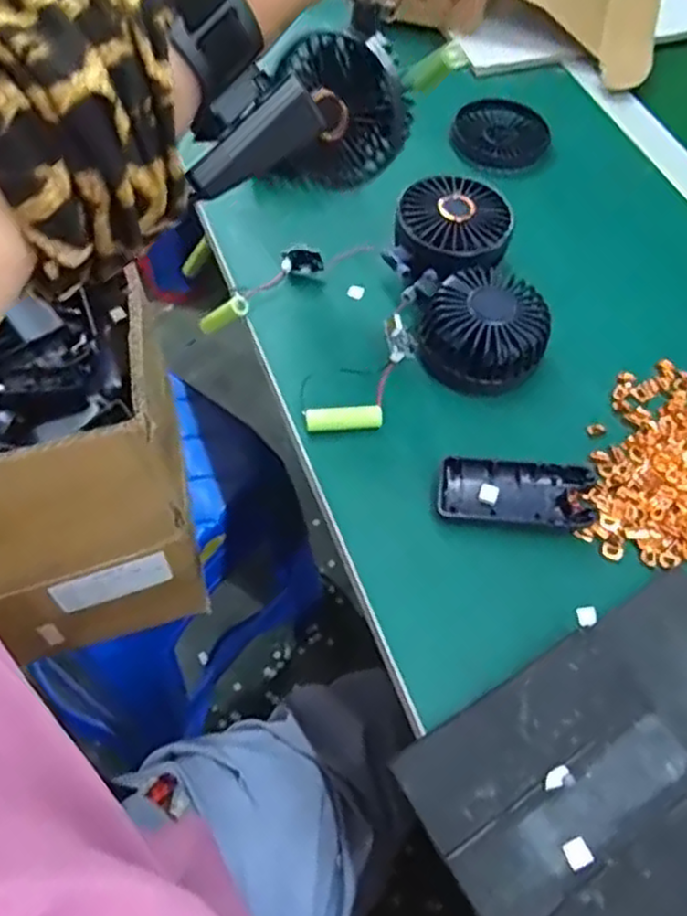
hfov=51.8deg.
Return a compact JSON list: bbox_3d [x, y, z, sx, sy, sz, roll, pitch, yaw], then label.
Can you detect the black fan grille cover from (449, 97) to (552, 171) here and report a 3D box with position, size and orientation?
[{"bbox_3d":[0.143,-0.295,0.643,0.086,0.012,0.089,12,59,4],"label":"black fan grille cover"}]

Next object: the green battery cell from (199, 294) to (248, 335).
[{"bbox_3d":[-0.093,-0.106,0.535,0.051,0.014,0.013,-19,52,40],"label":"green battery cell"}]

